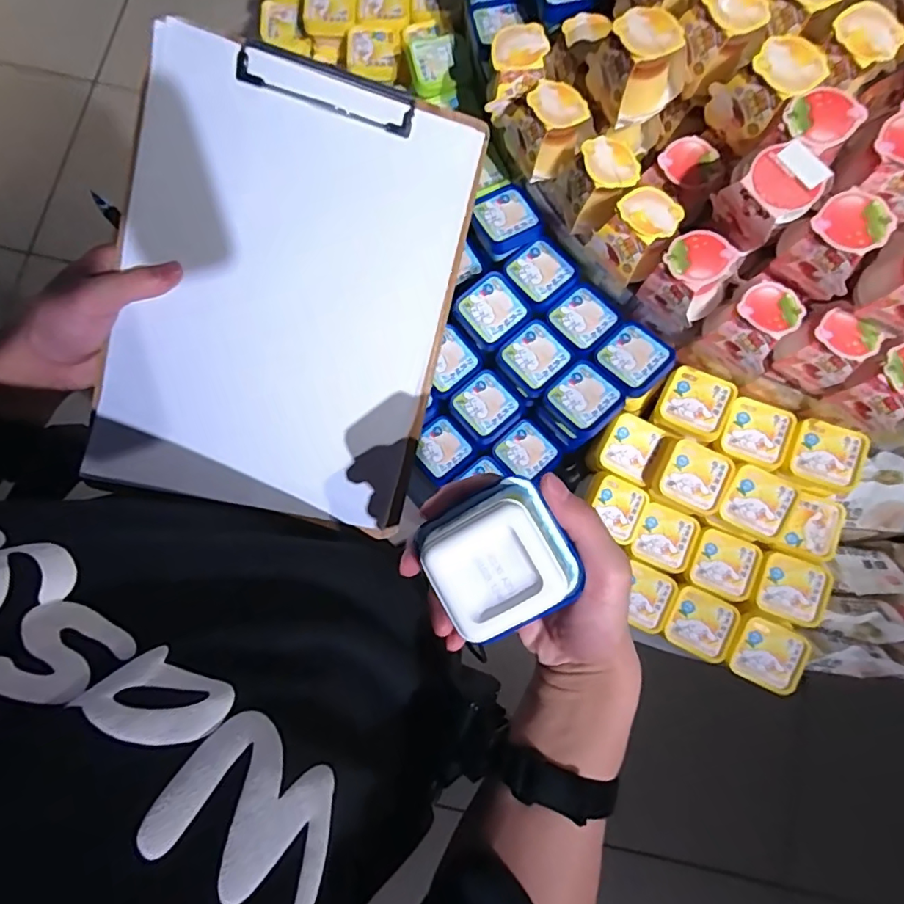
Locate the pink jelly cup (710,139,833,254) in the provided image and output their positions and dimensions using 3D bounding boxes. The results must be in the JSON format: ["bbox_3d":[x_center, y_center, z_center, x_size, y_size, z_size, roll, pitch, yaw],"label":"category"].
[{"bbox_3d":[0.278,-0.225,0.478,0.064,0.067,0.064,0,79,0],"label":"pink jelly cup"}]

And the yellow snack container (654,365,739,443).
[{"bbox_3d":[0.279,-0.055,0.612,0.076,0.028,0.073,28,80,5],"label":"yellow snack container"}]

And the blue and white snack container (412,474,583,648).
[{"bbox_3d":[0.025,0.054,0.266,0.068,0.035,0.067,-27,81,-5],"label":"blue and white snack container"}]

